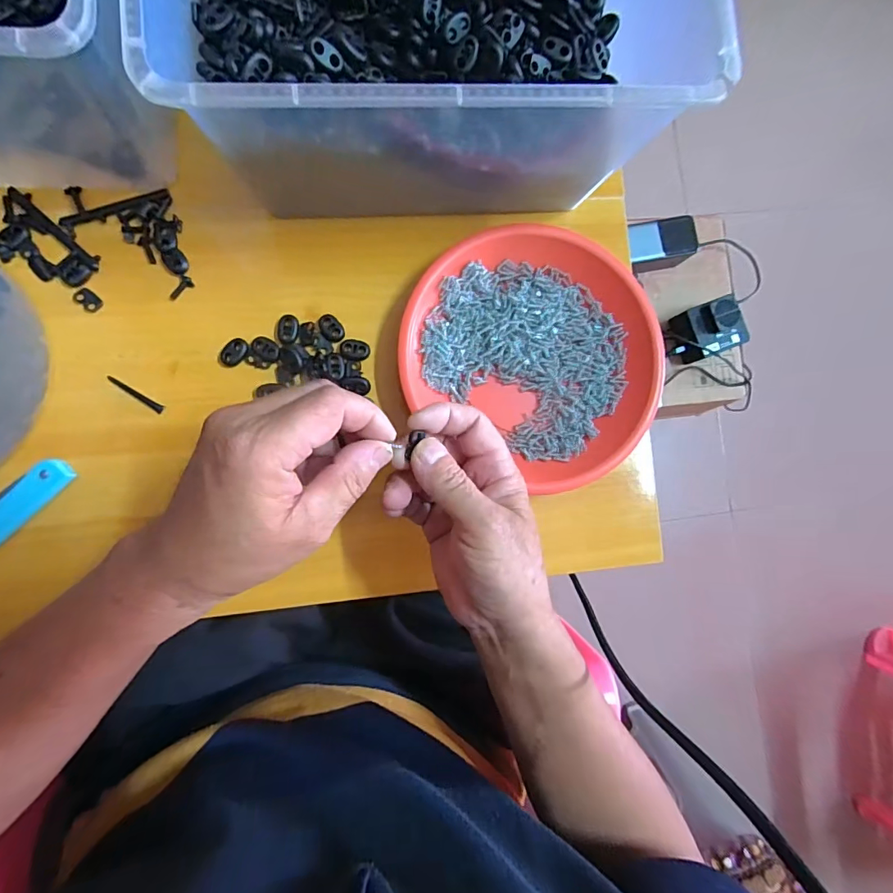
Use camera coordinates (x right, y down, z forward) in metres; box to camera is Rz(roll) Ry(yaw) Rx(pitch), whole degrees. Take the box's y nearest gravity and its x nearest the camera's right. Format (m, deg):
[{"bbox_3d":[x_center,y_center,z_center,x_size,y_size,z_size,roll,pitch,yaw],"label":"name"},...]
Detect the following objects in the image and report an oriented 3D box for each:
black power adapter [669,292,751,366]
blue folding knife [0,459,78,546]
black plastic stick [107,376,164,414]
[{"bbox_3d":[0.366,-0.160,0.648,0.085,0.048,0.075,-20,89,-8],"label":"black power adapter"},{"bbox_3d":[-0.297,0.046,0.314,0.099,0.008,0.026,-41,92,-8],"label":"blue folding knife"},{"bbox_3d":[-0.221,-0.038,0.333,0.043,0.004,0.006,35,83,-4],"label":"black plastic stick"}]

